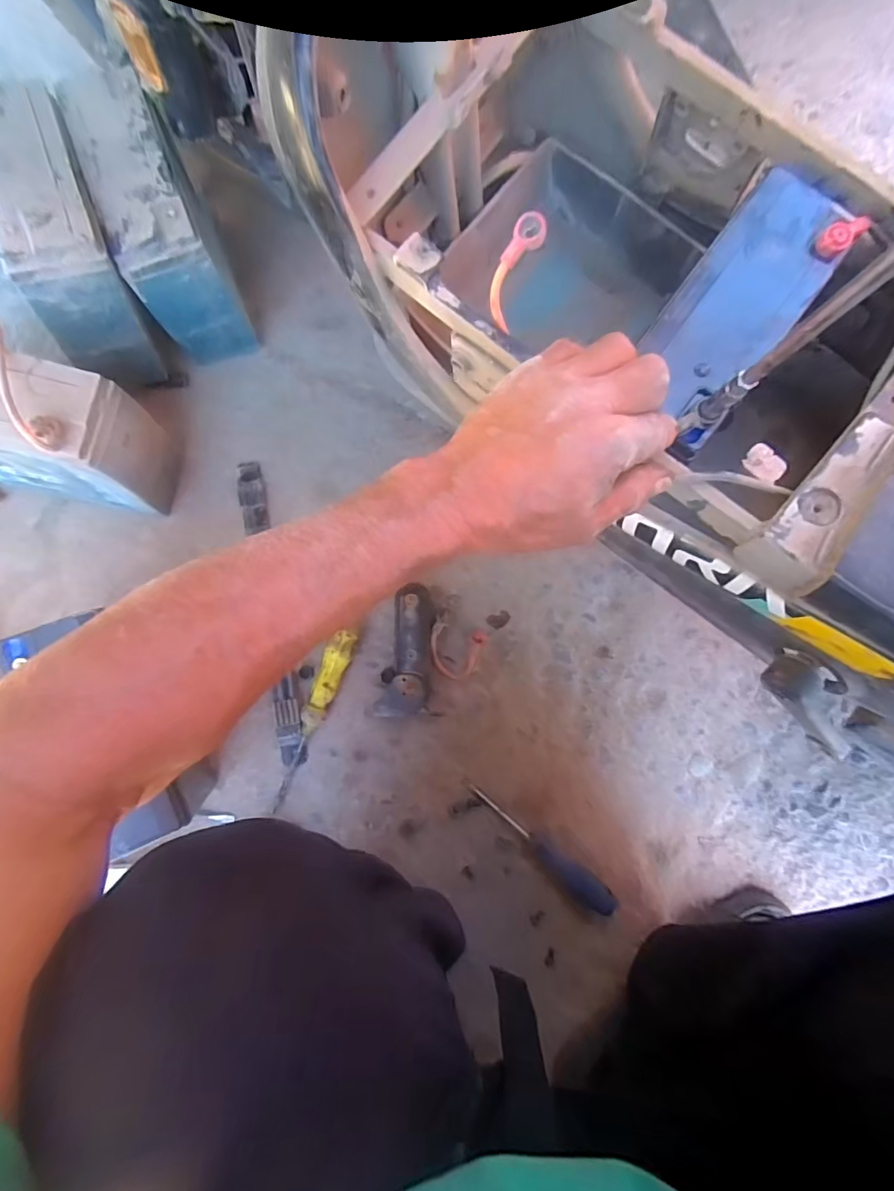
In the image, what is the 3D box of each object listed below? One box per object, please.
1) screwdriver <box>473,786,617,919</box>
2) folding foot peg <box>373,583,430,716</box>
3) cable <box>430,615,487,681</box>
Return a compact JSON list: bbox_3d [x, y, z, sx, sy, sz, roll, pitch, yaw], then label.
[{"bbox_3d":[0.094,0.251,0.514,0.171,0.031,0.025,40,80,1],"label":"screwdriver"},{"bbox_3d":[-0.043,0.055,0.530,0.047,0.029,0.131,3,82,-2],"label":"folding foot peg"},{"bbox_3d":[0.007,0.056,0.537,0.056,0.018,0.057,24,82,1],"label":"cable"}]

